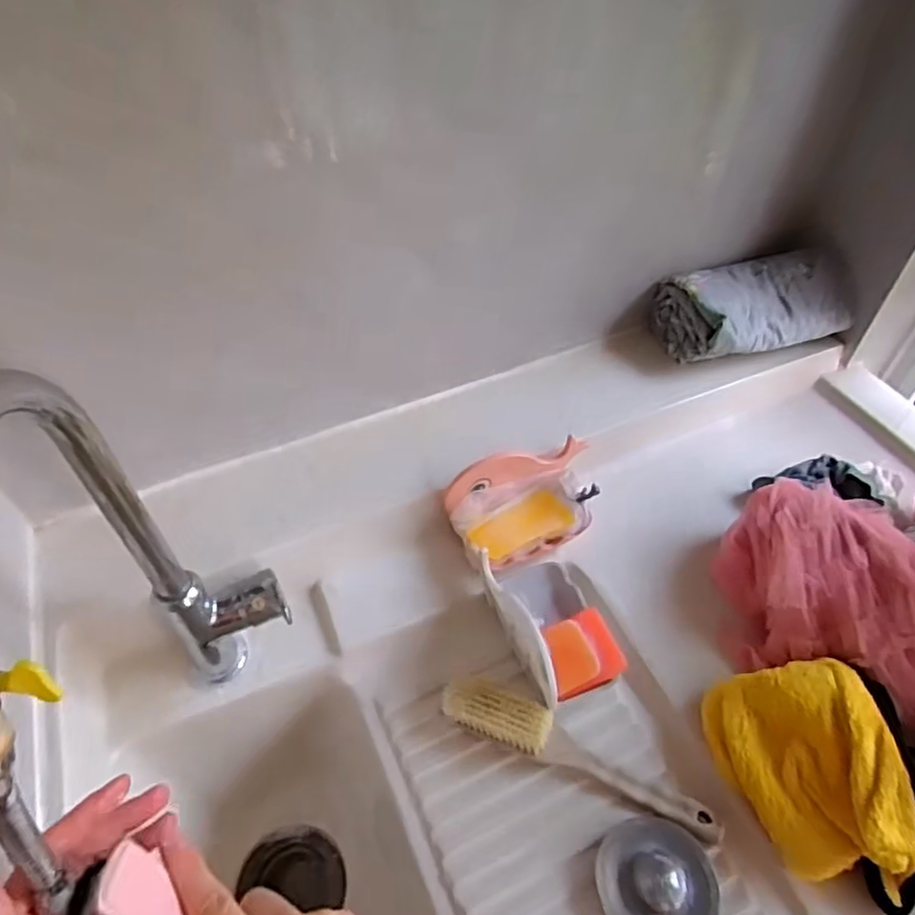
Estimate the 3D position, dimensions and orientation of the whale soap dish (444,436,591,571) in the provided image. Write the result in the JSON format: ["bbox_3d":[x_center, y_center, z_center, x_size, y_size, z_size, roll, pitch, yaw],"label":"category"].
[{"bbox_3d":[0.067,0.048,0.642,0.152,0.060,0.093,-16,51,-13],"label":"whale soap dish"}]

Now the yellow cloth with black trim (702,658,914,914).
[{"bbox_3d":[0.274,0.229,0.479,0.120,0.086,0.162,-11,50,-10],"label":"yellow cloth with black trim"}]

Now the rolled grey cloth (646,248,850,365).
[{"bbox_3d":[0.346,-0.169,0.778,0.215,0.098,0.119,-19,52,-16],"label":"rolled grey cloth"}]

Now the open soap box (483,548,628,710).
[{"bbox_3d":[0.084,0.139,0.579,0.084,0.075,0.139,-15,51,-13],"label":"open soap box"}]

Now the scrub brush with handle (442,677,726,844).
[{"bbox_3d":[0.094,0.233,0.525,0.229,0.027,0.039,20,52,16],"label":"scrub brush with handle"}]

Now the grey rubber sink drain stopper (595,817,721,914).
[{"bbox_3d":[0.143,0.303,0.468,0.082,0.016,0.081,0,50,0],"label":"grey rubber sink drain stopper"}]

